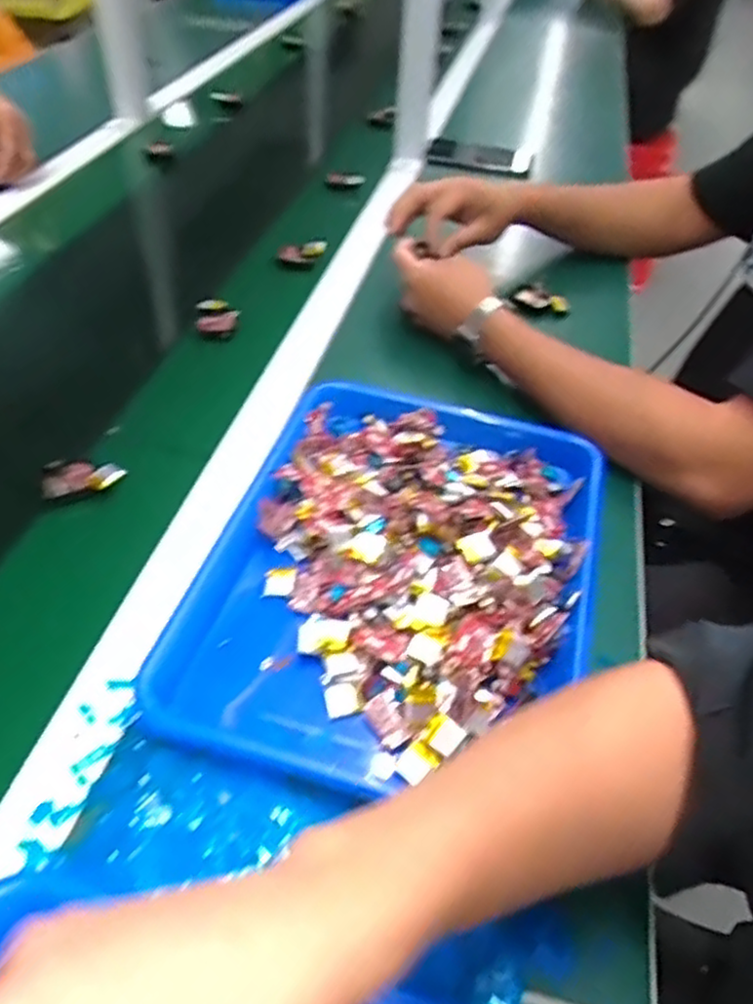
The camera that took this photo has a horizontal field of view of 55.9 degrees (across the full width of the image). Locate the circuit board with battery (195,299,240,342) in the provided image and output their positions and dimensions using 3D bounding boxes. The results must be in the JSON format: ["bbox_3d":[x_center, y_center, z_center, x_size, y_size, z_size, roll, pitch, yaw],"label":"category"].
[{"bbox_3d":[-0.158,-0.183,0.705,0.041,0.011,0.058,-5,48,-10],"label":"circuit board with battery"}]

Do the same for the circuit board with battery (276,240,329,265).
[{"bbox_3d":[-0.081,-0.284,0.807,0.062,0.010,0.027,-20,52,-22],"label":"circuit board with battery"}]

